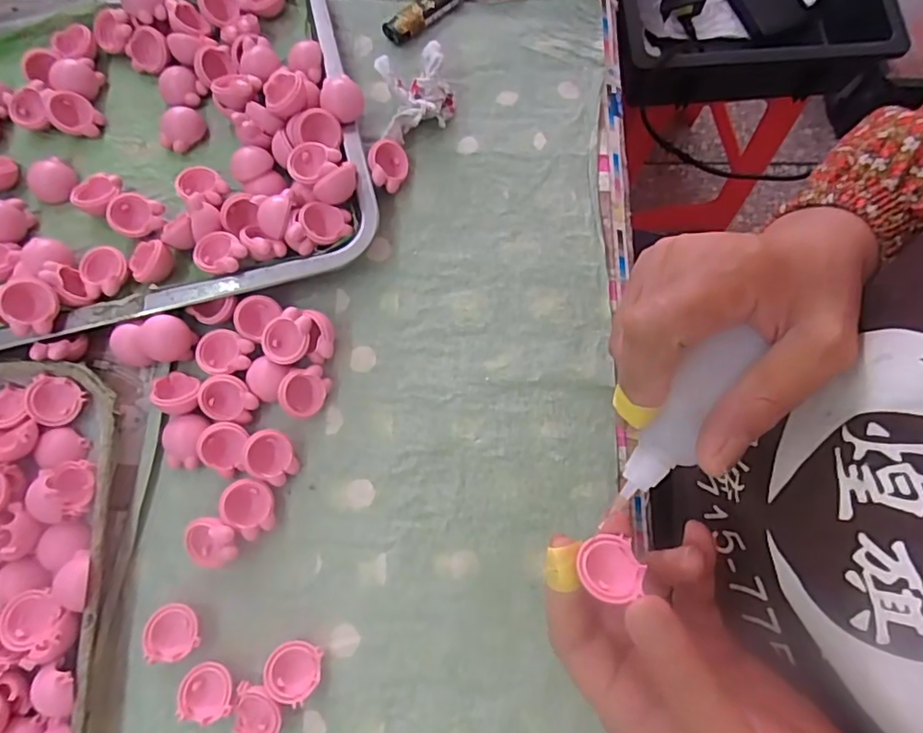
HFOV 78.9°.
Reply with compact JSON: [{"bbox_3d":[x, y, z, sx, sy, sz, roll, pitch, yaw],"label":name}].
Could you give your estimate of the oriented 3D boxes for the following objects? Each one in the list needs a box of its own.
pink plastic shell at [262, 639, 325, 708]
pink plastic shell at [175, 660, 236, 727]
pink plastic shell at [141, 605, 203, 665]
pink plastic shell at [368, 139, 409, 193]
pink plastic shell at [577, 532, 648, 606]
[{"bbox_3d":[-0.092,0.168,0.306,0.030,0.012,0.027,18,55,-8],"label":"pink plastic shell"},{"bbox_3d":[-0.137,0.178,0.307,0.031,0.016,0.028,10,76,2],"label":"pink plastic shell"},{"bbox_3d":[-0.161,0.148,0.315,0.029,0.015,0.028,0,76,0],"label":"pink plastic shell"},{"bbox_3d":[-0.051,-0.137,0.383,0.028,0.015,0.034,25,68,-21],"label":"pink plastic shell"},{"bbox_3d":[0.066,0.087,0.248,0.024,0.017,0.025,0,76,-1],"label":"pink plastic shell"}]

